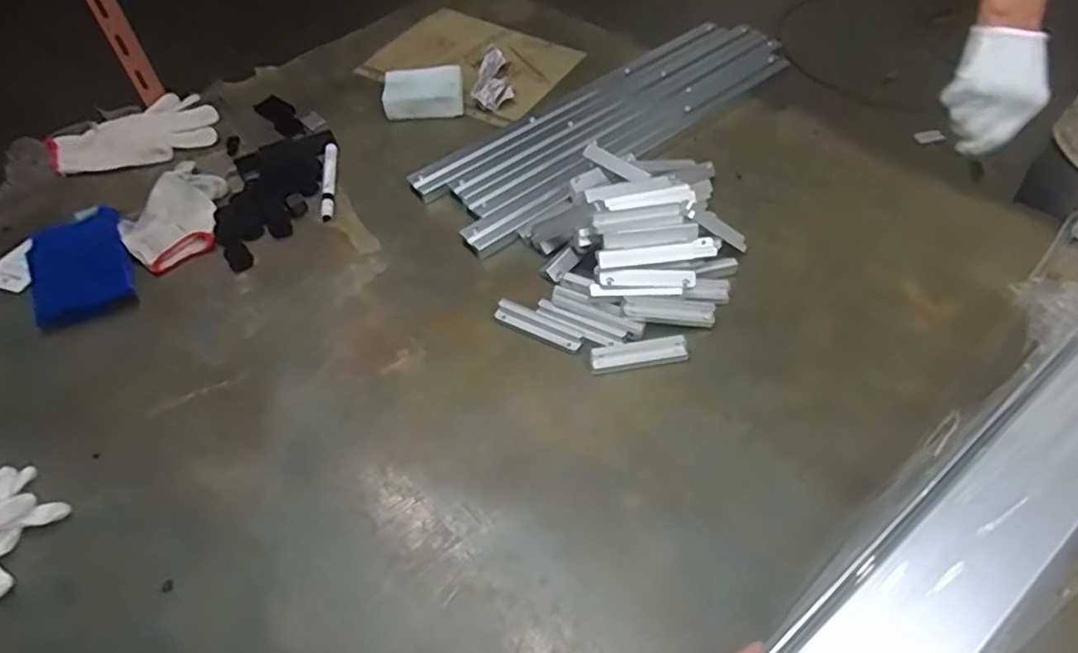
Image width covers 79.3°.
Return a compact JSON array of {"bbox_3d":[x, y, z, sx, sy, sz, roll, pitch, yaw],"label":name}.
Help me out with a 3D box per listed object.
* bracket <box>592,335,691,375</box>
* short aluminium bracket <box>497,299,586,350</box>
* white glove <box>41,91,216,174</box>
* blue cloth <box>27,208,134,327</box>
[{"bbox_3d":[0.103,0.029,0.668,0.098,0.005,0.027,-9,80,-3],"label":"bracket"},{"bbox_3d":[0.000,-0.001,0.697,0.099,0.012,0.024,22,57,20],"label":"short aluminium bracket"},{"bbox_3d":[-0.572,-0.272,0.929,0.210,0.038,0.138,-18,52,-9],"label":"white glove"},{"bbox_3d":[-0.540,-0.071,0.756,0.109,0.025,0.154,-26,54,-15],"label":"blue cloth"}]

